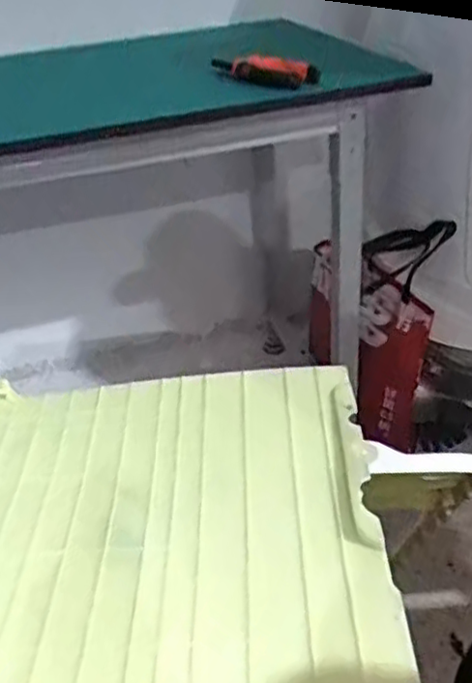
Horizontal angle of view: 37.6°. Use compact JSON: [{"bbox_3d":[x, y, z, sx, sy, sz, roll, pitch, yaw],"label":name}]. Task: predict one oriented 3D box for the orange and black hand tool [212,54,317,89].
[{"bbox_3d":[0.039,-0.393,1.001,0.029,0.046,0.211,-24,38,-29],"label":"orange and black hand tool"}]

